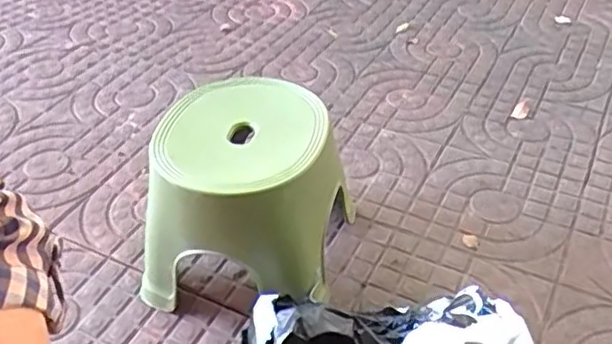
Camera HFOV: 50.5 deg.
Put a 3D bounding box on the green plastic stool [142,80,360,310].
[{"bbox_3d":[-0.077,0.022,0.915,0.234,0.214,0.267,9,43,13],"label":"green plastic stool"}]

